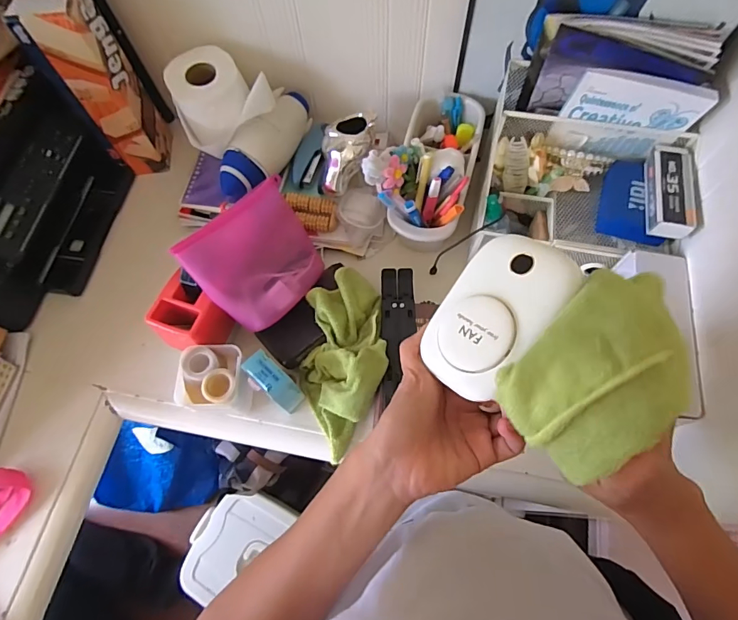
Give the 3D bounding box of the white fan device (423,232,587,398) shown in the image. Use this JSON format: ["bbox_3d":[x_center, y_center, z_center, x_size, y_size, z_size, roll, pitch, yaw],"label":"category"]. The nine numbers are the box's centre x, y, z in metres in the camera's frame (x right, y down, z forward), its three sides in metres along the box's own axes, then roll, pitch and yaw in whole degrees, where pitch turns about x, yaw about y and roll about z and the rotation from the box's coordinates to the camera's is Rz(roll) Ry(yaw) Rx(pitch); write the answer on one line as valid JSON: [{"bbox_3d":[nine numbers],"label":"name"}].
[{"bbox_3d":[0.091,0.005,0.311,0.080,0.035,0.114,29,87,37],"label":"white fan device"}]

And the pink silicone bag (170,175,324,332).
[{"bbox_3d":[-0.140,-0.076,0.589,0.148,0.036,0.188,48,56,-14],"label":"pink silicone bag"}]

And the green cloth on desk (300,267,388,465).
[{"bbox_3d":[-0.035,0.067,0.574,0.109,0.071,0.243,5,82,4],"label":"green cloth on desk"}]

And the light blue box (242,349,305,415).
[{"bbox_3d":[-0.119,0.095,0.558,0.062,0.097,0.032,39,73,17],"label":"light blue box"}]

